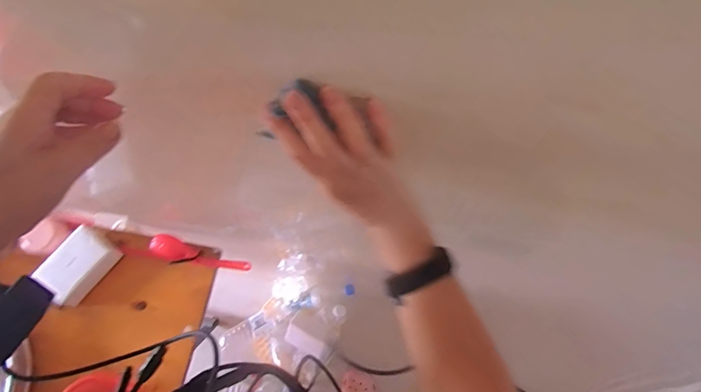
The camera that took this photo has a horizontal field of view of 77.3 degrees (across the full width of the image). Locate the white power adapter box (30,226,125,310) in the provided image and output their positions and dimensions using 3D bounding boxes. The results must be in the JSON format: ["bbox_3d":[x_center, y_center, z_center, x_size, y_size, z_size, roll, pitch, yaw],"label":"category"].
[{"bbox_3d":[-0.548,0.137,0.879,0.094,0.059,0.149,40,76,15],"label":"white power adapter box"}]

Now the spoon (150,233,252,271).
[{"bbox_3d":[-0.308,0.126,0.904,0.201,0.022,0.045,18,71,-7],"label":"spoon"}]

